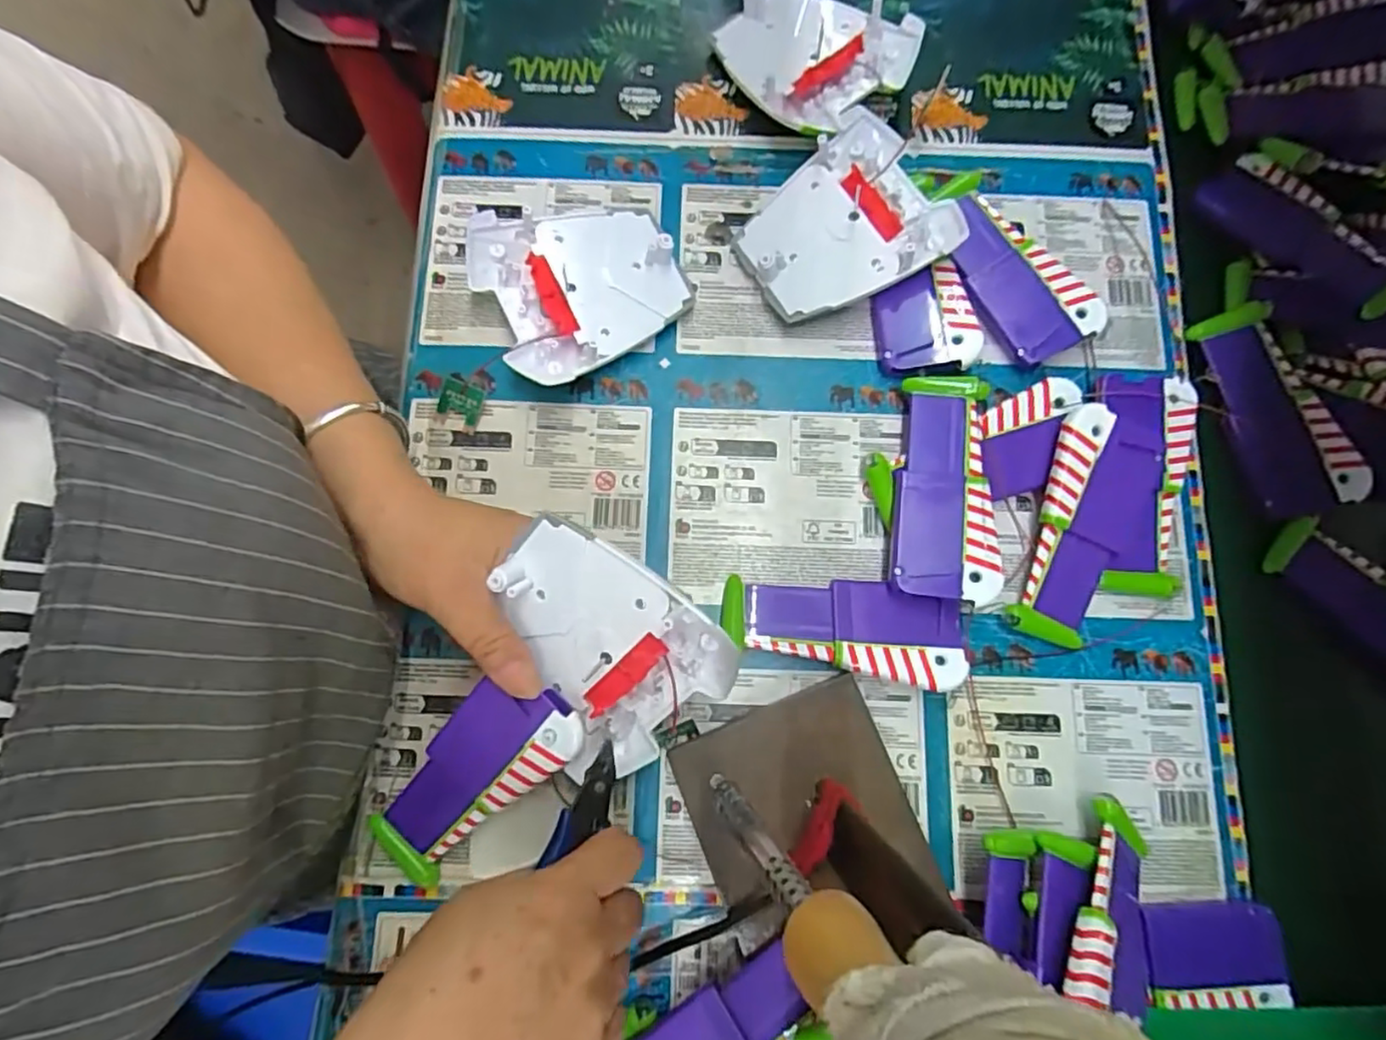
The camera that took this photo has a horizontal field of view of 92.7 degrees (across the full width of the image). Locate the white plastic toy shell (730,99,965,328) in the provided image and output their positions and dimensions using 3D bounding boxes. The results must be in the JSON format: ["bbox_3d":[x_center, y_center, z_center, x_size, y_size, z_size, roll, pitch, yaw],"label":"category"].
[{"bbox_3d":[0.084,-0.168,0.378,0.107,0.031,0.096,-30,81,-5],"label":"white plastic toy shell"}]

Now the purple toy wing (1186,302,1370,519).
[{"bbox_3d":[0.325,-0.062,0.369,0.052,0.010,0.120,-18,80,-3],"label":"purple toy wing"}]

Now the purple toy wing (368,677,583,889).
[{"bbox_3d":[-0.104,0.118,0.305,0.120,0.011,0.049,-43,80,15],"label":"purple toy wing"}]

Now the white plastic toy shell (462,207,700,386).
[{"bbox_3d":[-0.061,-0.130,0.367,0.106,0.030,0.095,-25,80,-5],"label":"white plastic toy shell"}]

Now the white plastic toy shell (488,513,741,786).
[{"bbox_3d":[-0.044,0.055,0.300,0.106,0.038,0.096,42,109,-4],"label":"white plastic toy shell"}]

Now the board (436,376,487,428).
[{"bbox_3d":[-0.127,-0.065,0.363,0.022,0.004,0.021,20,108,-4],"label":"board"}]

